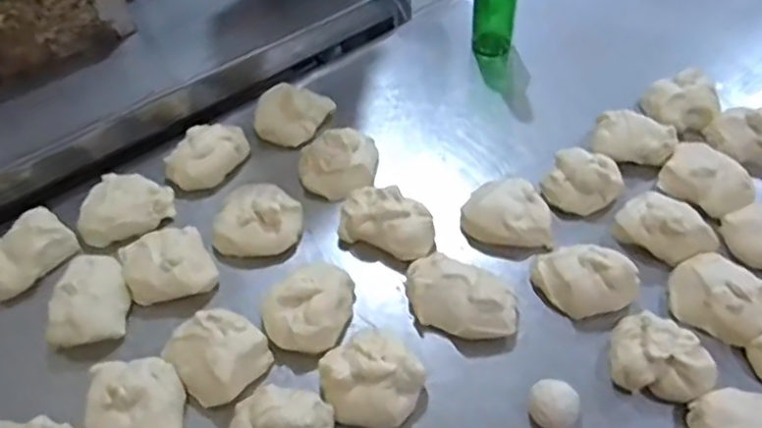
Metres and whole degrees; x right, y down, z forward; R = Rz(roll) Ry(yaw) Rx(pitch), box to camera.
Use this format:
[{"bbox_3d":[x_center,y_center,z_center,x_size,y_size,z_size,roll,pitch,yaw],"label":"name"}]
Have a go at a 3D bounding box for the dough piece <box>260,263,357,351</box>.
[{"bbox_3d":[-0.089,0.113,0.777,0.103,0.048,0.122,10,54,13],"label":"dough piece"}]

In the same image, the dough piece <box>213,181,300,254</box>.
[{"bbox_3d":[-0.172,-0.001,0.866,0.117,0.050,0.114,-2,52,4],"label":"dough piece"}]

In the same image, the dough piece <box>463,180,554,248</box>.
[{"bbox_3d":[0.170,0.001,0.851,0.117,0.049,0.097,-4,52,2],"label":"dough piece"}]

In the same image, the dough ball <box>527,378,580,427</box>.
[{"bbox_3d":[0.191,0.212,0.685,0.049,0.034,0.050,-2,52,3],"label":"dough ball"}]

